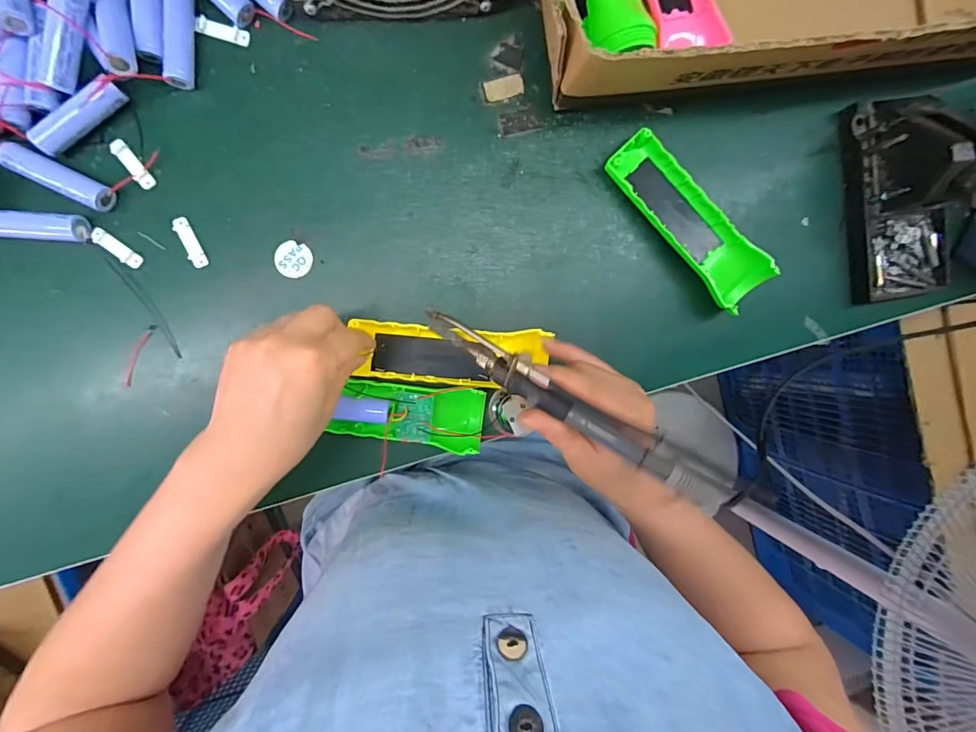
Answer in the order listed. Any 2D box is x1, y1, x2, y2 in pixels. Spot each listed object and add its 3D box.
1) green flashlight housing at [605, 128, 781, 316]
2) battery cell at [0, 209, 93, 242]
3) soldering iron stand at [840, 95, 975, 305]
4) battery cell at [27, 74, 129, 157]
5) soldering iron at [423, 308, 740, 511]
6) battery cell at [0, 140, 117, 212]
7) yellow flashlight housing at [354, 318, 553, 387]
[{"bbox_3d":[0.158,-0.113,0.343,0.049,0.029,0.154,-42,96,-1],"label":"green flashlight housing"},{"bbox_3d":[-0.316,-0.097,0.302,0.067,0.016,0.019,1,94,-5],"label":"battery cell"},{"bbox_3d":[0.340,-0.133,0.335,0.076,0.071,0.157,-9,96,-5],"label":"soldering iron stand"},{"bbox_3d":[-0.277,-0.169,0.297,0.065,0.020,0.016,-40,96,-1],"label":"battery cell"},{"bbox_3d":[0.043,0.021,0.252,0.197,0.019,0.020,32,94,17],"label":"soldering iron"},{"bbox_3d":[-0.296,-0.130,0.299,0.065,0.018,0.018,25,92,-6],"label":"battery cell"},{"bbox_3d":[-0.026,-0.010,0.327,0.142,0.022,0.046,0,98,1],"label":"yellow flashlight housing"}]

